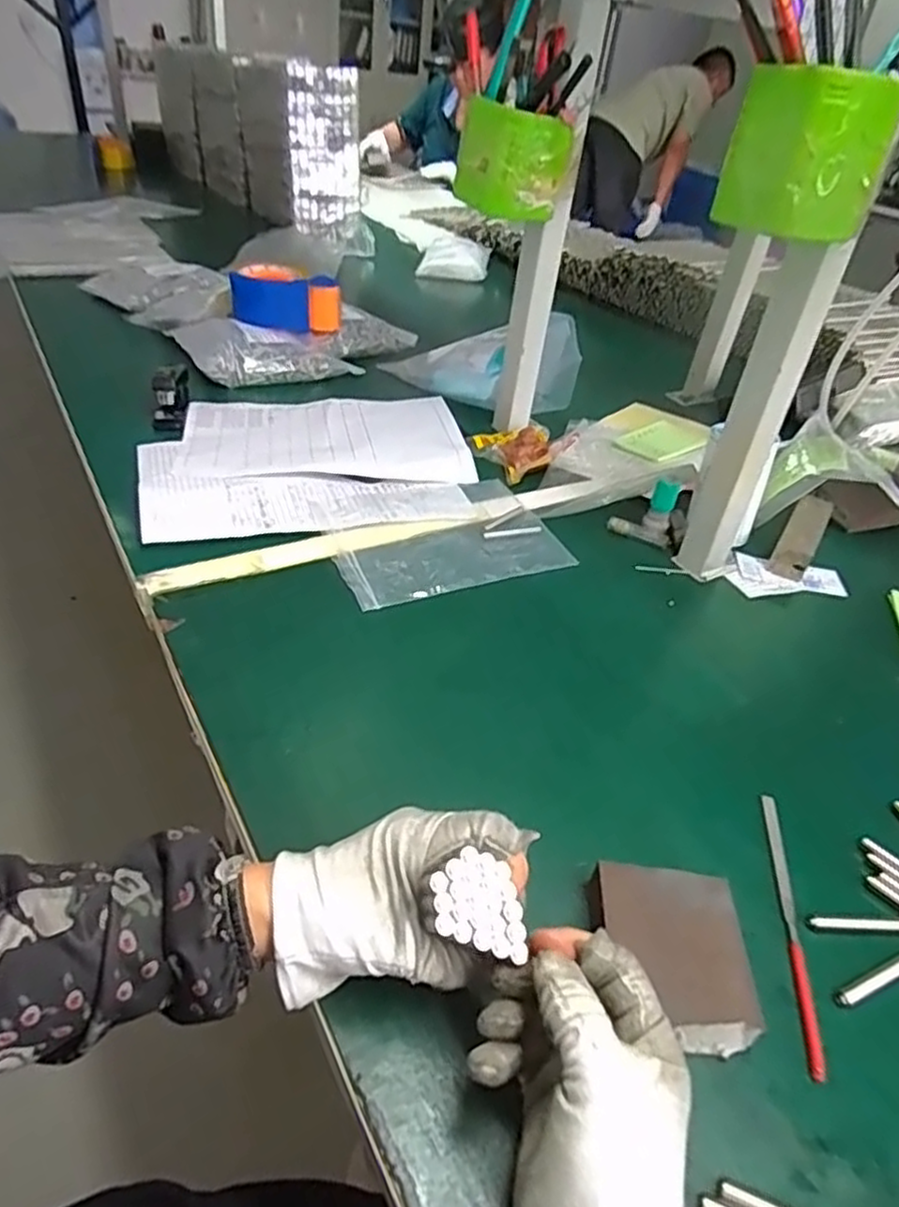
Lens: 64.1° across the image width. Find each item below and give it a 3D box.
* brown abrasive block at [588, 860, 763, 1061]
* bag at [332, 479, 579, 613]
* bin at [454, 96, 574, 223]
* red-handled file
[{"bbox_3d":[0.105,0.171,0.351,0.075,0.023,0.078,6,38,-1],"label":"brown abrasive block"},{"bbox_3d":[-0.006,-0.057,0.639,0.203,0.006,0.144,-14,43,-25],"label":"bag"},{"bbox_3d":[0.053,-0.389,0.634,0.070,0.080,0.080,-28,50,-36],"label":"bin"},{"bbox_3d":[0.184,0.167,0.387,0.008,0.006,0.160,12,39,6],"label":"red-handled file"}]

